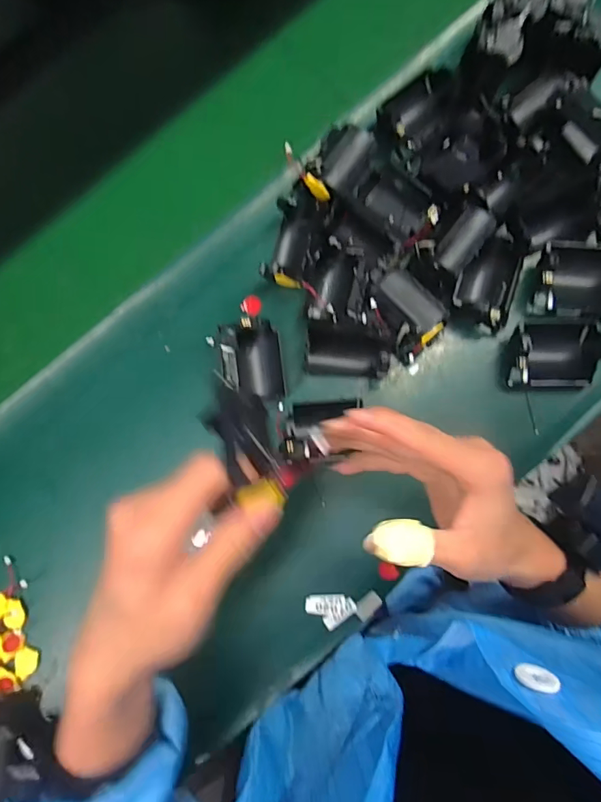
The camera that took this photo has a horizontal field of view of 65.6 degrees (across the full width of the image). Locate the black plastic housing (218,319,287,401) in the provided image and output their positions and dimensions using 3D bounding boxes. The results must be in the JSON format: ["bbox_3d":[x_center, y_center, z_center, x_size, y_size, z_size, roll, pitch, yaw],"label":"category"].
[{"bbox_3d":[-0.043,-0.034,0.419,0.052,0.027,0.073,-9,82,4],"label":"black plastic housing"}]

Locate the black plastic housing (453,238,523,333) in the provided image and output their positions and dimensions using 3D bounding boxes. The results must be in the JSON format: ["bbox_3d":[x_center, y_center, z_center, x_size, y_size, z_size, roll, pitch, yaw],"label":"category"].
[{"bbox_3d":[0.166,-0.107,0.406,0.052,0.035,0.078,21,85,7],"label":"black plastic housing"}]

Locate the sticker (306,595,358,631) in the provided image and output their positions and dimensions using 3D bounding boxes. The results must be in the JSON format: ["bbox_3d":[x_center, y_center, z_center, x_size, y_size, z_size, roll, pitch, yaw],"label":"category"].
[{"bbox_3d":[0.026,0.182,0.401,0.042,0.004,0.028,-3,82,4],"label":"sticker"}]

